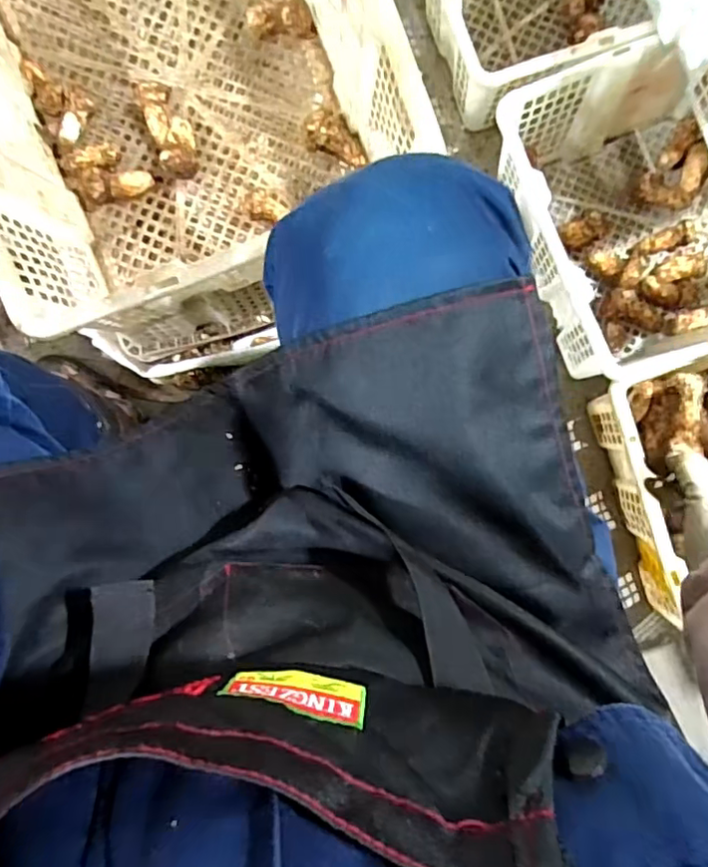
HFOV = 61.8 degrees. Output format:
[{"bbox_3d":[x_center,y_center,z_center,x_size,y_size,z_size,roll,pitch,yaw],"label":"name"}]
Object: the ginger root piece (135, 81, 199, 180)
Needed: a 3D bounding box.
[{"bbox_3d":[-0.185,-0.305,0.591,0.038,0.034,0.107,-24,89,2],"label":"ginger root piece"}]

